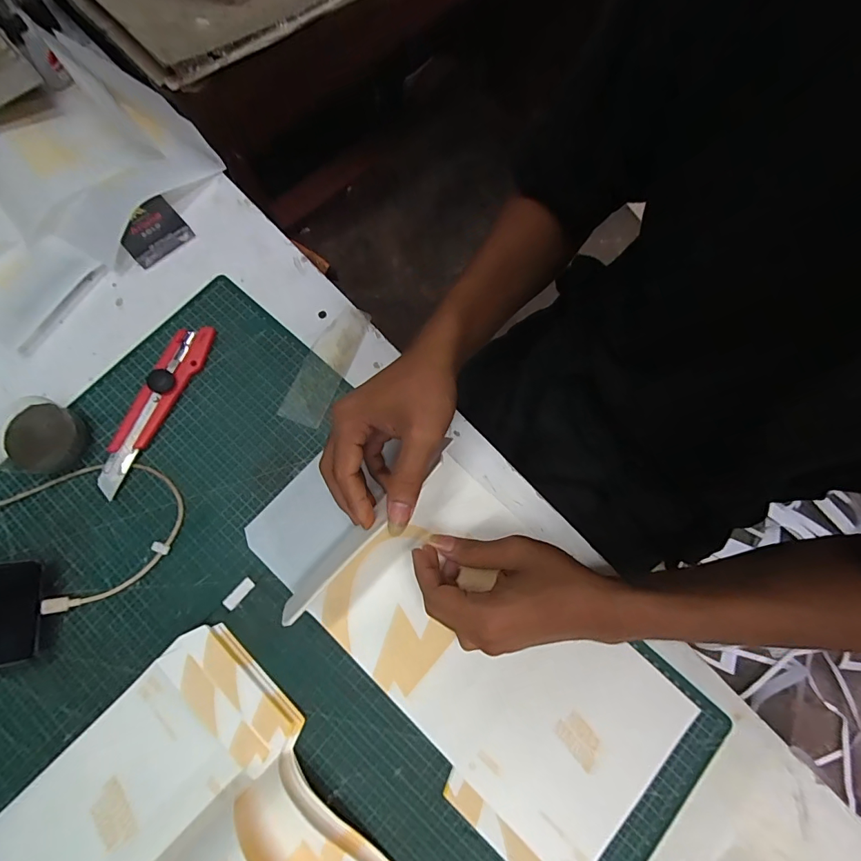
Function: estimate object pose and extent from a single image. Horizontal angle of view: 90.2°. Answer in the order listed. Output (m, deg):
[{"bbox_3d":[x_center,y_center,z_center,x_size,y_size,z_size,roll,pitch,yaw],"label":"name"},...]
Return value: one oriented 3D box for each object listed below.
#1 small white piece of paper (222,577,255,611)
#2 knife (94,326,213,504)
[{"bbox_3d":[-0.159,0.135,0.354,0.012,0.004,0.028,42,79,9],"label":"small white piece of paper"},{"bbox_3d":[-0.247,-0.023,0.384,0.031,0.015,0.165,23,77,5],"label":"knife"}]

